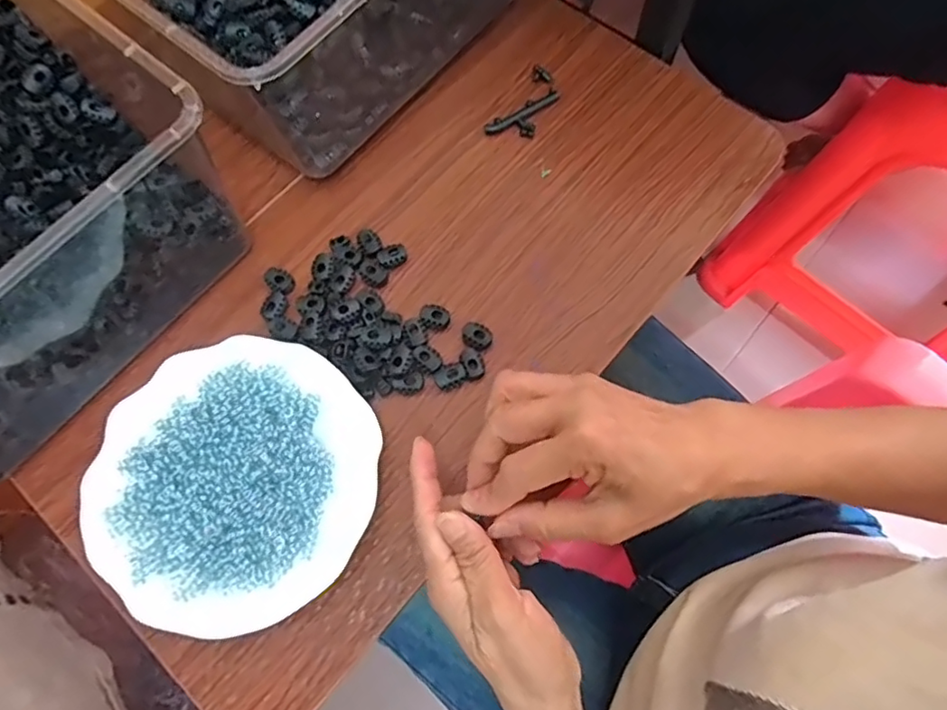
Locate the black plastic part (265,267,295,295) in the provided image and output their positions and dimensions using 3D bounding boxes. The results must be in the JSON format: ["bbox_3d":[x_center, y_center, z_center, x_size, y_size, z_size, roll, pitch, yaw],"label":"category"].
[{"bbox_3d":[-0.147,-0.057,0.444,0.027,0.004,0.017,40,77,13],"label":"black plastic part"}]

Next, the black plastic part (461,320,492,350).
[{"bbox_3d":[0.003,-0.014,0.426,0.020,0.008,0.022,-37,74,-10],"label":"black plastic part"}]

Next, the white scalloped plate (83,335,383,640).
[{"bbox_3d":[-0.155,0.082,0.391,0.179,0.027,0.179,-1,71,1],"label":"white scalloped plate"}]

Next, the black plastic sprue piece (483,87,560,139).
[{"bbox_3d":[0.045,-0.197,0.488,0.068,0.007,0.030,-31,73,-8],"label":"black plastic sprue piece"}]

